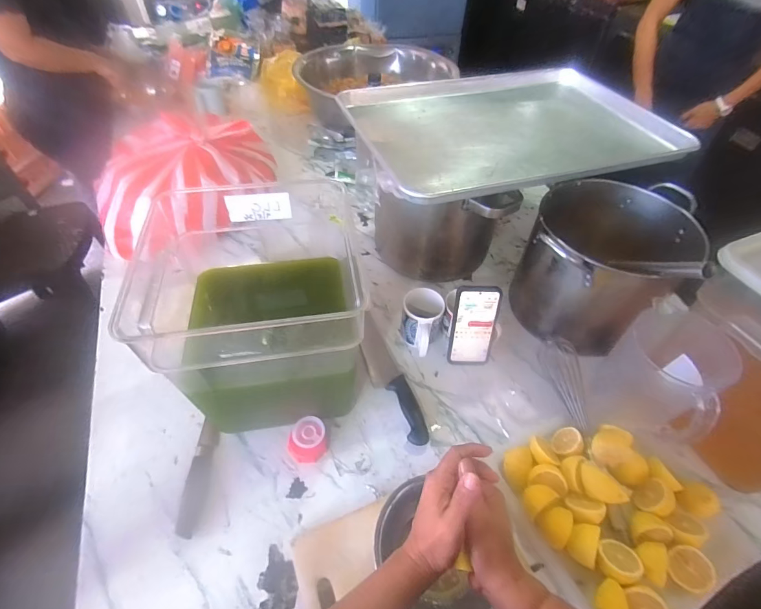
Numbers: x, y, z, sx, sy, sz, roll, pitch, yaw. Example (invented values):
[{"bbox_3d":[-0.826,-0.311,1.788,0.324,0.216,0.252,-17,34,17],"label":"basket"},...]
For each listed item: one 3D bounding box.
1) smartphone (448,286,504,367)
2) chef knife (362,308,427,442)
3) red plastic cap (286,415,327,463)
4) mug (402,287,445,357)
[{"bbox_3d":[0.172,0.041,0.707,0.079,0.164,0.011,0,31,1],"label":"smartphone"},{"bbox_3d":[0.010,0.129,0.718,0.062,0.022,0.281,-14,51,-14],"label":"chef knife"},{"bbox_3d":[-0.116,0.218,0.622,0.057,0.042,0.065,28,54,20],"label":"red plastic cap"},{"bbox_3d":[0.074,0.040,0.739,0.074,0.099,0.097,16,51,12],"label":"mug"}]

